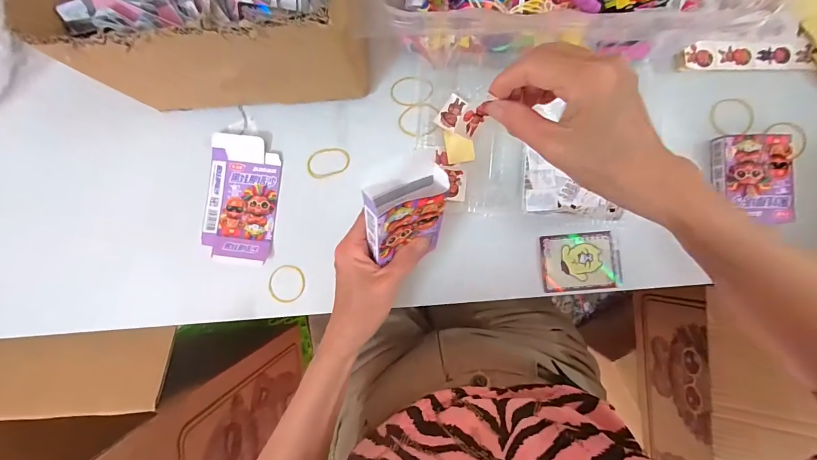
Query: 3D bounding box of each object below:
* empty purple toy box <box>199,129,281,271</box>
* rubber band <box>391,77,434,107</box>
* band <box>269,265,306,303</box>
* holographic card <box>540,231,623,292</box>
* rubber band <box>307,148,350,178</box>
[{"bbox_3d":[-0.197,-0.036,0.440,0.085,0.008,0.146,7,87,2],"label":"empty purple toy box"},{"bbox_3d":[0.004,-0.161,0.432,0.048,0.004,0.034,8,87,2],"label":"rubber band"},{"bbox_3d":[-0.141,0.063,0.437,0.041,0.004,0.044,0,90,-4],"label":"band"},{"bbox_3d":[0.192,0.035,0.416,0.085,0.005,0.062,-4,84,1],"label":"holographic card"},{"bbox_3d":[-0.094,-0.080,0.439,0.051,0.004,0.032,-17,86,1],"label":"rubber band"}]

